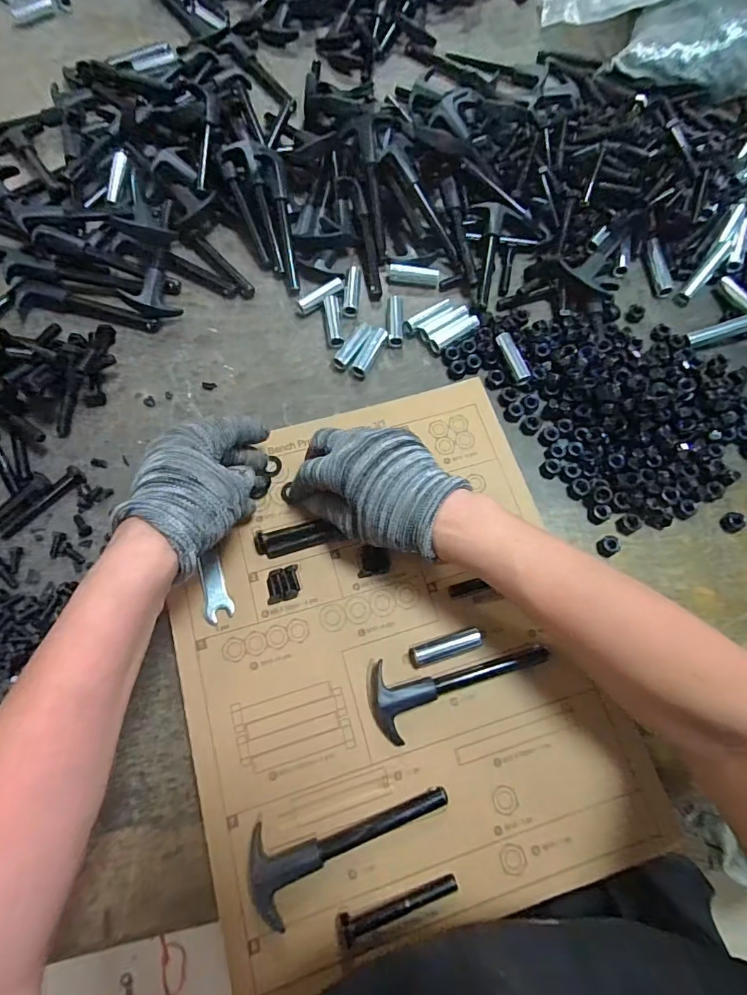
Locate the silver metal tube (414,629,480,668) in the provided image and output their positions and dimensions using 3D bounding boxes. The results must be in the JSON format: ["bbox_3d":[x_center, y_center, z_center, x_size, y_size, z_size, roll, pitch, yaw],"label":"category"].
[{"bbox_3d":[0.054,0.110,0.356,0.051,0.014,0.014,-17,72,-8],"label":"silver metal tube"}]

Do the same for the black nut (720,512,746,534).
[{"bbox_3d":[0.306,0.021,0.409,0.017,0.012,0.017,0,69,-1],"label":"black nut"}]

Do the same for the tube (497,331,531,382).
[{"bbox_3d":[0.128,-0.128,0.442,0.013,0.014,0.050,-20,73,-9],"label":"tube"}]

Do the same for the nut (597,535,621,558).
[{"bbox_3d":[0.194,0.040,0.398,0.016,0.010,0.015,1,71,-2],"label":"nut"}]

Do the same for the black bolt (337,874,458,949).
[{"bbox_3d":[0.014,0.253,0.300,0.079,0.015,0.018,-21,73,-9],"label":"black bolt"}]

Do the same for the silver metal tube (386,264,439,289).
[{"bbox_3d":[0.041,-0.224,0.486,0.050,0.018,0.013,10,71,1],"label":"silver metal tube"}]

